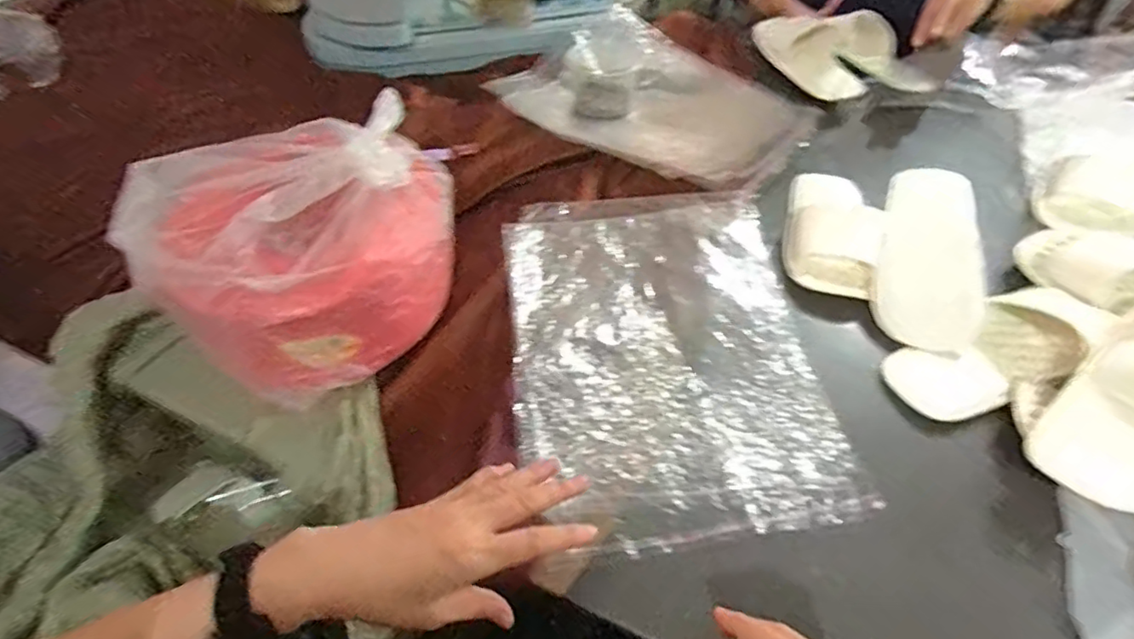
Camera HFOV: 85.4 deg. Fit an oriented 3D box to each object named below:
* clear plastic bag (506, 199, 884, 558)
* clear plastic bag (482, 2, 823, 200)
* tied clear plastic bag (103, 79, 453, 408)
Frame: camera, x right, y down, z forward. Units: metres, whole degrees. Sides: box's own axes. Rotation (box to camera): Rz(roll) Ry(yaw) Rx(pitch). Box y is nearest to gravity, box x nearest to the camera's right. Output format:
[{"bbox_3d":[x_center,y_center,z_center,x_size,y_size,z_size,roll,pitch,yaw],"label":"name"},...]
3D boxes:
[{"bbox_3d":[0.096,0.025,0.623,0.292,0.055,0.391,-6,49,-5],"label":"clear plastic bag"},{"bbox_3d":[0.136,-0.345,0.928,0.446,0.060,0.327,35,58,28],"label":"clear plastic bag"},{"bbox_3d":[-0.270,-0.083,0.653,0.267,0.162,0.300,36,58,28],"label":"tied clear plastic bag"}]

